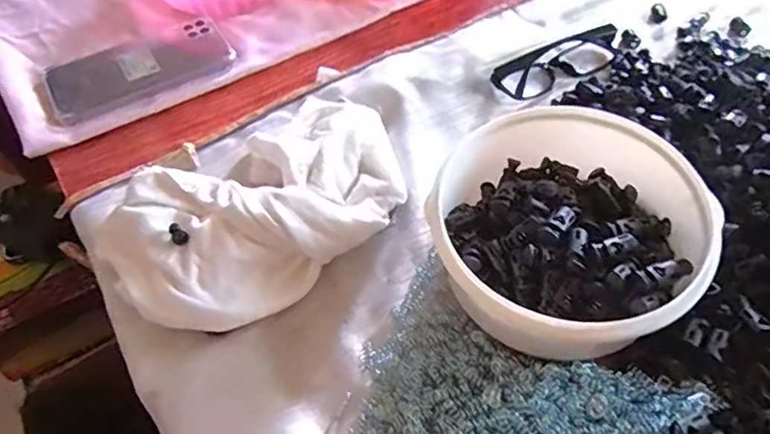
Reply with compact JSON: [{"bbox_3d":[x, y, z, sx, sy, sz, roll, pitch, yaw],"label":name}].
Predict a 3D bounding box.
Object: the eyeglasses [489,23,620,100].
[{"bbox_3d":[0.164,-0.145,0.510,0.134,0.030,0.036,-24,58,-15],"label":"eyeglasses"}]

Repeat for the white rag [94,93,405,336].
[{"bbox_3d":[-0.083,-0.003,0.392,0.219,0.061,0.122,-30,60,-18],"label":"white rag"}]

